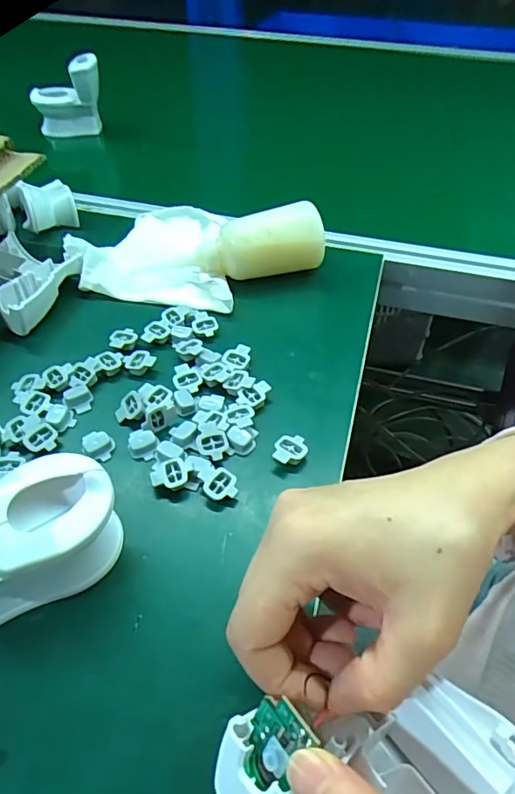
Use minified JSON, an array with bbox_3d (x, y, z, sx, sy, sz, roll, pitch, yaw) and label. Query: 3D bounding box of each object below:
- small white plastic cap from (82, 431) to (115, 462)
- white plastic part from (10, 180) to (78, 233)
[{"bbox_3d":[-0.112,0.033,0.358,0.020,0.007,0.025,-27,52,-24],"label":"small white plastic cap"},{"bbox_3d":[-0.228,-0.212,0.543,0.053,0.029,0.074,-21,50,-20],"label":"white plastic part"}]

